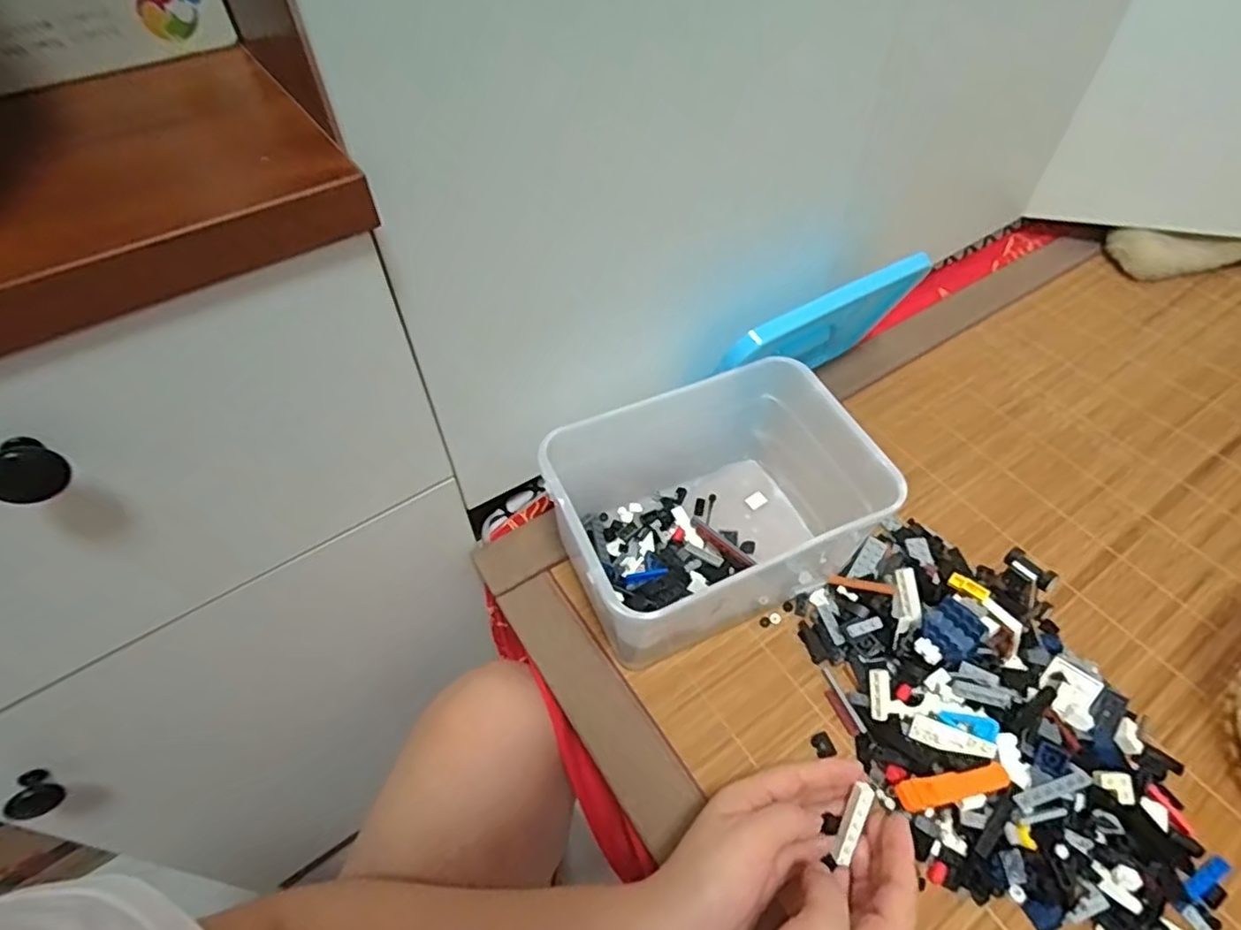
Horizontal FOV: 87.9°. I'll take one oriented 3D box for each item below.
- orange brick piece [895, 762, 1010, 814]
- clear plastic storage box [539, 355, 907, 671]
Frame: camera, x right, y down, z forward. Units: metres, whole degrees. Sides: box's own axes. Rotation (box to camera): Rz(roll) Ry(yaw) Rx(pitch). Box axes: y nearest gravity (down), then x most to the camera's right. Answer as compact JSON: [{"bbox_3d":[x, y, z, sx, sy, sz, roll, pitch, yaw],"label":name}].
[{"bbox_3d":[0.202,0.195,0.390,0.071,0.010,0.015,-10,51,-7],"label":"orange brick piece"},{"bbox_3d":[0.065,0.038,0.473,0.210,0.124,0.153,-21,53,-15],"label":"clear plastic storage box"}]

